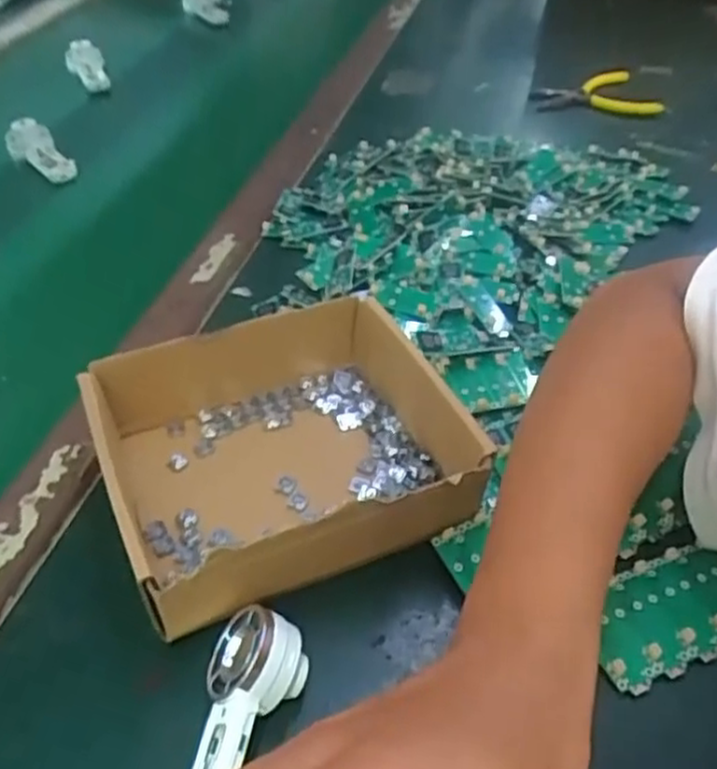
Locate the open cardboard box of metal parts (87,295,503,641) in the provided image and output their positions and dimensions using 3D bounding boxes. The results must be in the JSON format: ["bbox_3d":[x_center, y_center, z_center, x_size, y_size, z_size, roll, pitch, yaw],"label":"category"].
[{"bbox_3d":[-0.039,0.030,0.371,0.160,0.048,0.142,-18,46,-17],"label":"open cardboard box of metal parts"}]

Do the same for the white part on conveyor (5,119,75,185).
[{"bbox_3d":[-0.280,-0.206,0.656,0.078,0.024,0.031,40,55,15],"label":"white part on conveyor"}]

